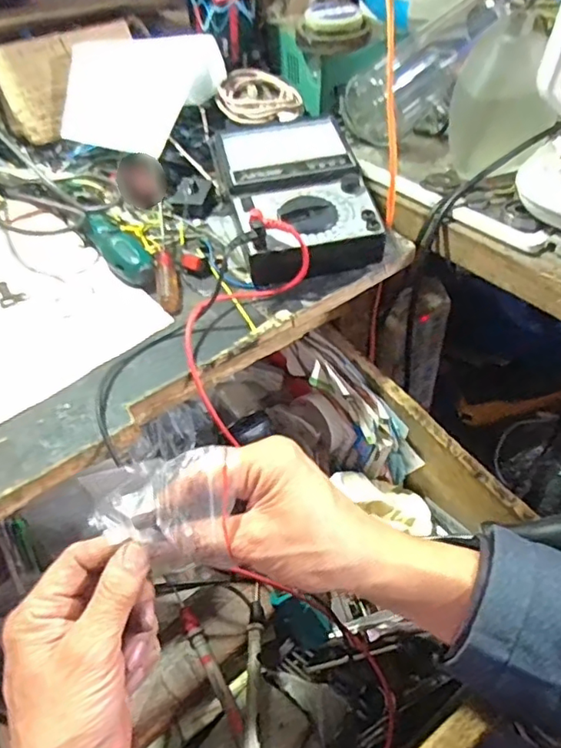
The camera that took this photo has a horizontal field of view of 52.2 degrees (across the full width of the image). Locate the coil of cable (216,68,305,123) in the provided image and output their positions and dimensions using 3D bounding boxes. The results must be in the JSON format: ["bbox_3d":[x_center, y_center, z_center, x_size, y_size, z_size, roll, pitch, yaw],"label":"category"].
[{"bbox_3d":[-0.022,-0.292,0.600,0.086,0.025,0.091,-1,47,1],"label":"coil of cable"}]

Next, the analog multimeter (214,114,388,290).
[{"bbox_3d":[0.013,-0.149,0.481,0.111,0.055,0.178,-10,48,-7],"label":"analog multimeter"}]

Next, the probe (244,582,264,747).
[{"bbox_3d":[-0.018,0.217,0.403,0.011,0.015,0.141,-2,47,1],"label":"probe"}]

